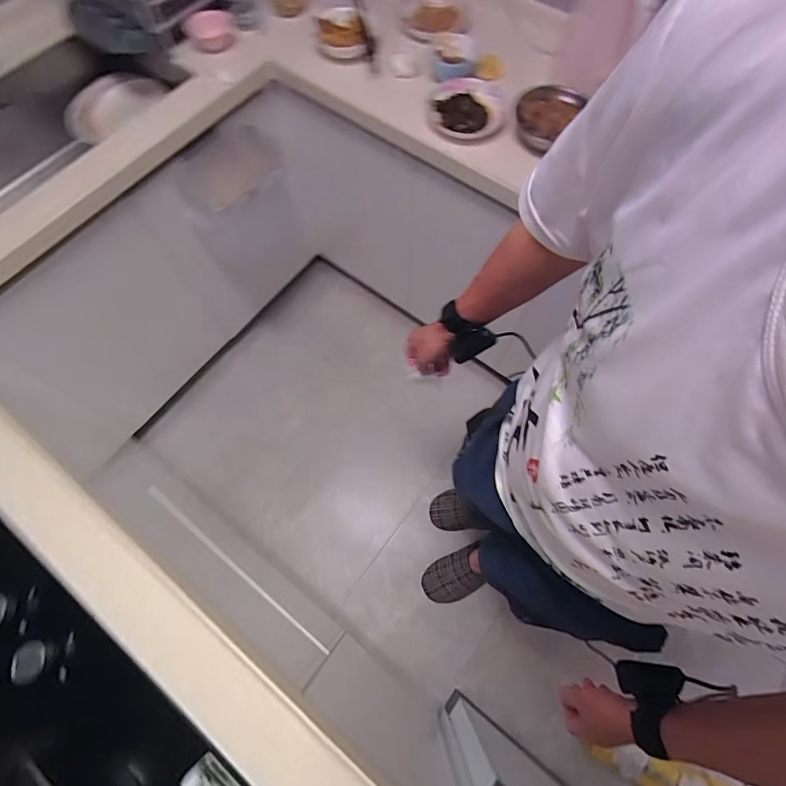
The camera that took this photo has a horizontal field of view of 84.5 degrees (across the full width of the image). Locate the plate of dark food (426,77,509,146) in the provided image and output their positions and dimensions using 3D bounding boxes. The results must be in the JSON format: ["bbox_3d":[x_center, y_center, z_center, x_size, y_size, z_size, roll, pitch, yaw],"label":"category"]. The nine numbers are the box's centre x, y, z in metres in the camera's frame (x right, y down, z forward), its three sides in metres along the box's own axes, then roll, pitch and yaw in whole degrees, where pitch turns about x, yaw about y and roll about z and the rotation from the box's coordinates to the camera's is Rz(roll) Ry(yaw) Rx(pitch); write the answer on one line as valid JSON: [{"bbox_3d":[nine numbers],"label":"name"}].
[{"bbox_3d":[0.160,-0.611,0.937,0.167,0.024,0.172,0,68,0],"label":"plate of dark food"}]

